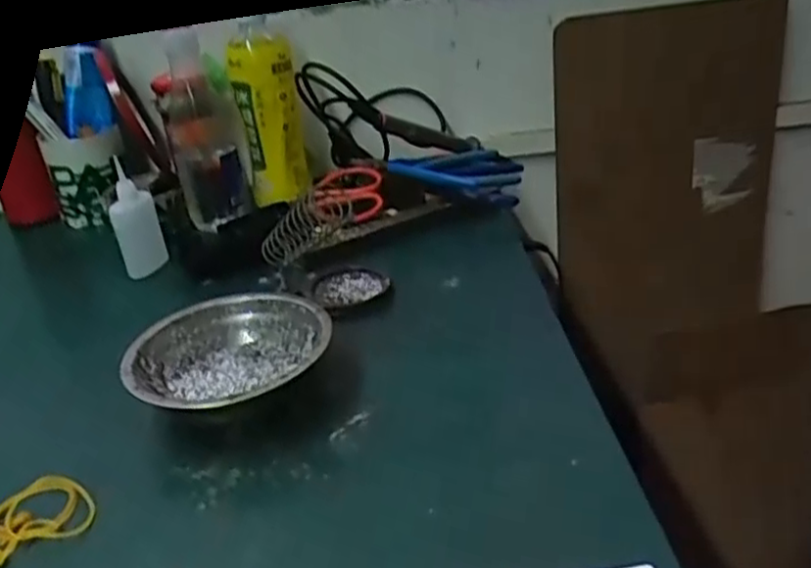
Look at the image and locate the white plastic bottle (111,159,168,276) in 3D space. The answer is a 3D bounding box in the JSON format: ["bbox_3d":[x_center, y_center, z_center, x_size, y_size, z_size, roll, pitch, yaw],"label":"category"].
[{"bbox_3d":[-0.232,-0.057,0.614,0.031,0.093,0.031,-4,27,-1],"label":"white plastic bottle"}]

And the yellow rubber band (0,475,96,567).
[{"bbox_3d":[-0.196,0.123,0.380,0.051,0.006,0.050,-21,31,-26],"label":"yellow rubber band"}]

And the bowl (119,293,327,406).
[{"bbox_3d":[-0.112,0.052,0.458,0.122,0.041,0.122,-5,28,3],"label":"bowl"}]

